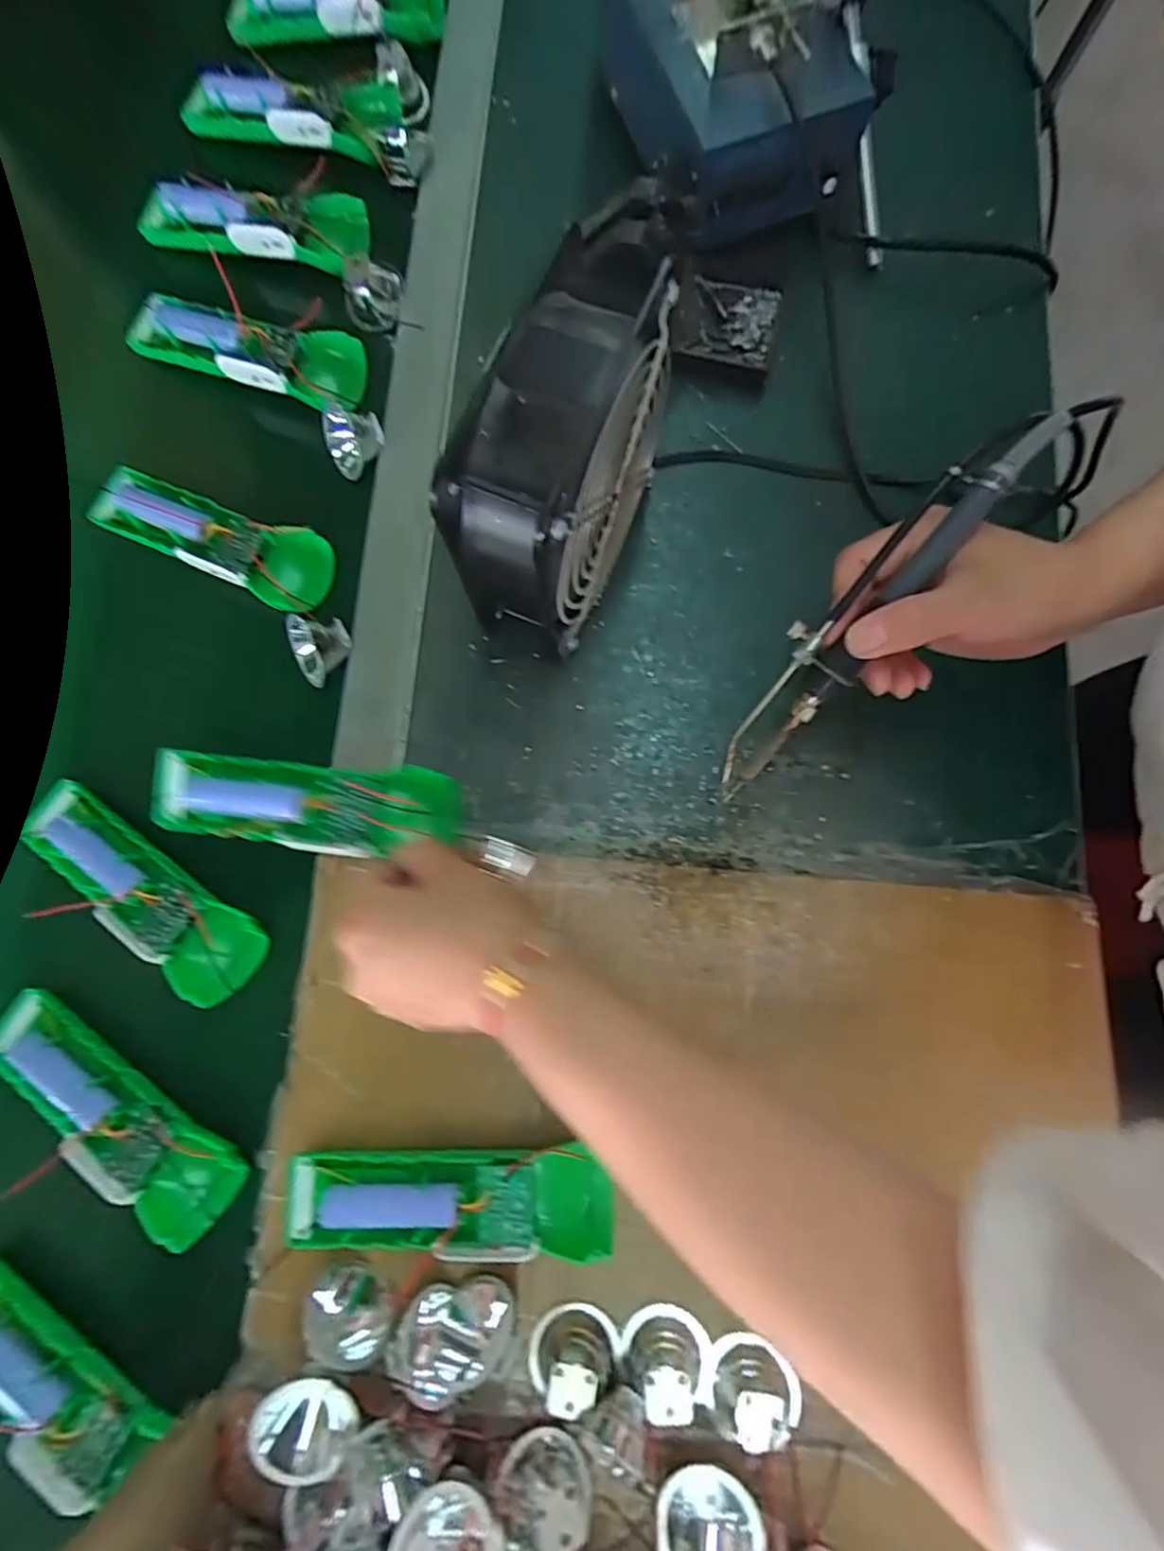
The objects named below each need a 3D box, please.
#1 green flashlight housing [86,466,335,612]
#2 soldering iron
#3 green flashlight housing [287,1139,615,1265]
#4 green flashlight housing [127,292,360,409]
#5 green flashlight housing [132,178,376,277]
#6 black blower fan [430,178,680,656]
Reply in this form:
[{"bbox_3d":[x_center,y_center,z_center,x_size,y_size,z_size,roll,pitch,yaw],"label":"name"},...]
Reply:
[{"bbox_3d":[-0.220,-0.142,0.387,0.140,0.034,0.046,21,81,6],"label":"green flashlight housing"},{"bbox_3d":[0.128,-0.075,0.298,0.032,0.018,0.207,40,111,7],"label":"soldering iron"},{"bbox_3d":[-0.066,0.208,0.314,0.159,0.025,0.046,-1,79,2],"label":"green flashlight housing"},{"bbox_3d":[-0.208,-0.265,0.392,0.139,0.024,0.043,13,80,5],"label":"green flashlight housing"},{"bbox_3d":[-0.208,-0.344,0.407,0.143,0.040,0.029,5,80,3],"label":"green flashlight housing"},{"bbox_3d":[-0.007,-0.147,0.326,0.056,0.153,0.133,24,81,6],"label":"black blower fan"}]

